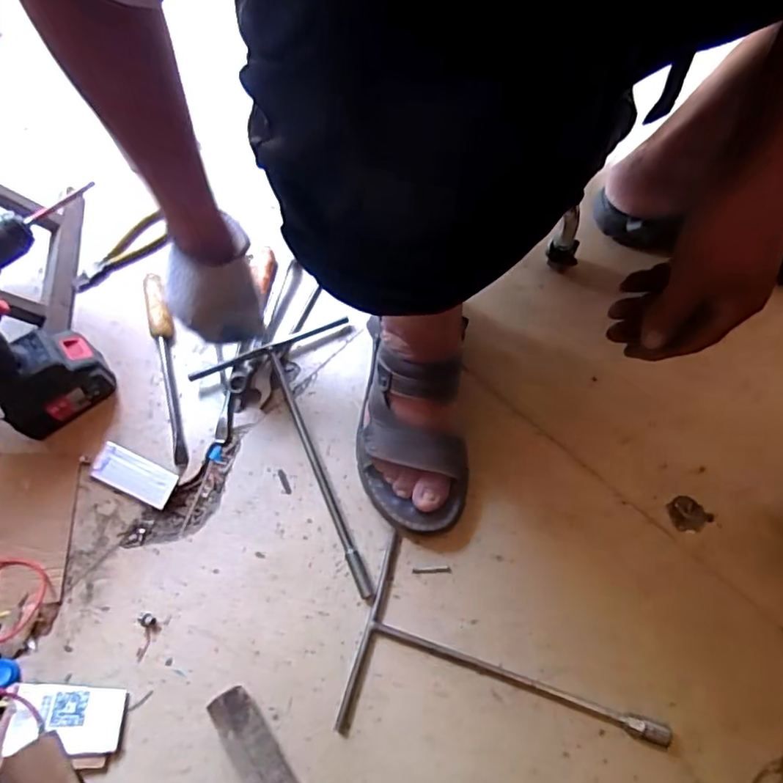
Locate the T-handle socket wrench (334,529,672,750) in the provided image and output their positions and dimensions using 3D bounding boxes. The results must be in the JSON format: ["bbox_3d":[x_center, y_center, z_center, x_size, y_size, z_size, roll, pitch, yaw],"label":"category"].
[{"bbox_3d":[0.110,0.261,0.529,0.282,0.013,0.178,15,68,9],"label":"T-handle socket wrench"}]

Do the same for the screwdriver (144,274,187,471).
[{"bbox_3d":[-0.265,-0.032,0.675,0.027,0.018,0.256,-18,67,-5],"label":"screwdriver"}]

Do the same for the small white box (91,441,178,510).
[{"bbox_3d":[-0.281,0.092,0.624,0.095,0.012,0.040,22,70,12],"label":"small white box"}]

